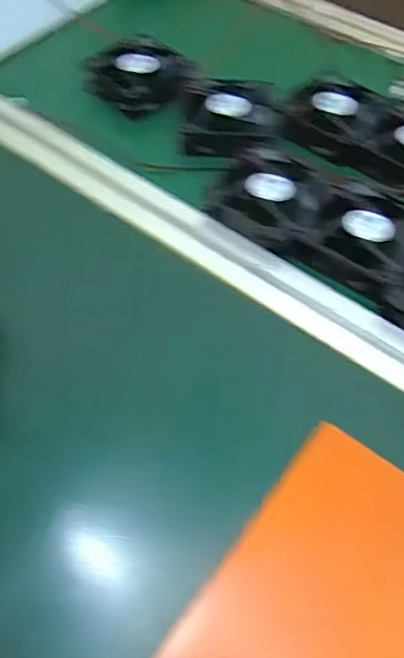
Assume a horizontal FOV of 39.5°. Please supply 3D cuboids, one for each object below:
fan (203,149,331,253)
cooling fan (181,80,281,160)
[{"bbox_3d":[0.055,-0.107,0.441,0.084,0.022,0.089,24,59,17],"label":"fan"},{"bbox_3d":[0.027,-0.188,0.502,0.081,0.025,0.092,5,55,5],"label":"cooling fan"}]

